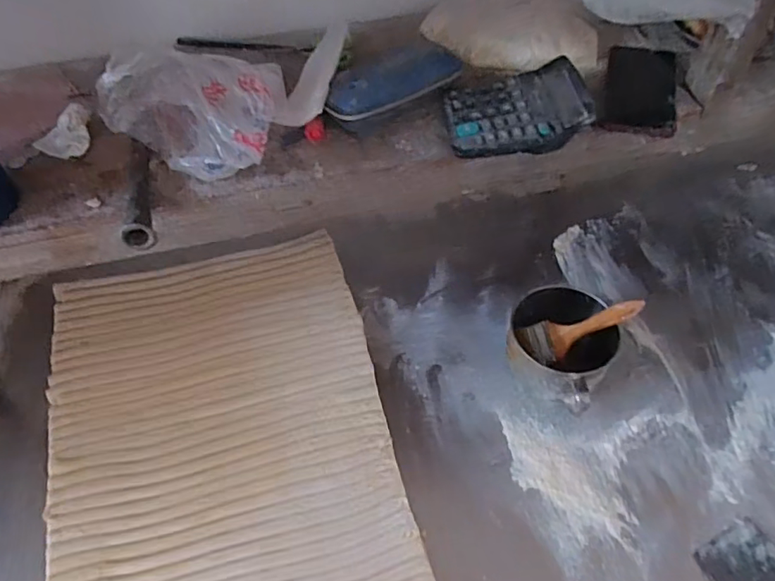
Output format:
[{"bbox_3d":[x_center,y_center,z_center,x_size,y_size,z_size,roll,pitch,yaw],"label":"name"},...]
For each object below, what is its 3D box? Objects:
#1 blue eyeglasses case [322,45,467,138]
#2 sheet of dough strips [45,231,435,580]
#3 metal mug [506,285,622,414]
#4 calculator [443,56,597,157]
[{"bbox_3d":[0.007,-0.237,0.627,0.171,0.047,0.066,-25,56,-16],"label":"blue eyeglasses case"},{"bbox_3d":[-0.234,0.200,0.751,0.453,0.025,0.694,-15,52,-7],"label":"sheet of dough strips"},{"bbox_3d":[0.248,0.082,0.773,0.151,0.097,0.144,38,64,25],"label":"metal mug"},{"bbox_3d":[0.141,-0.204,0.602,0.148,0.037,0.128,-4,53,-2],"label":"calculator"}]

